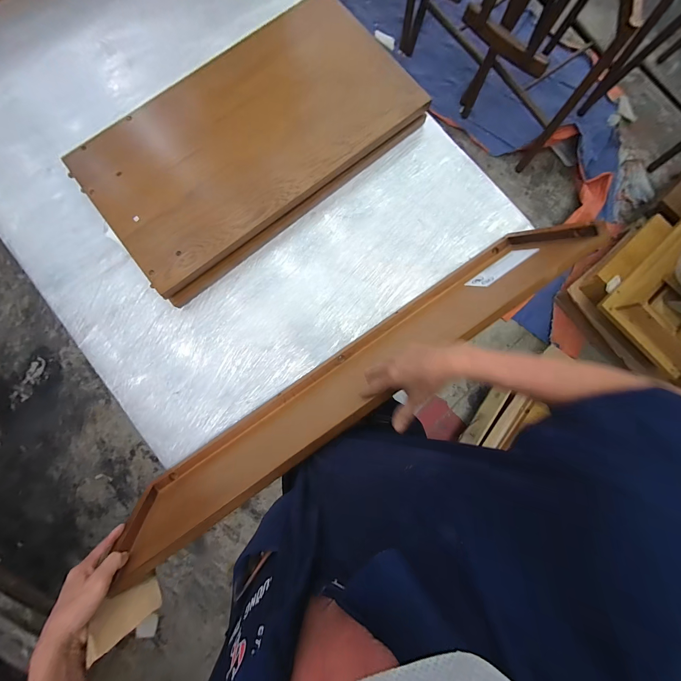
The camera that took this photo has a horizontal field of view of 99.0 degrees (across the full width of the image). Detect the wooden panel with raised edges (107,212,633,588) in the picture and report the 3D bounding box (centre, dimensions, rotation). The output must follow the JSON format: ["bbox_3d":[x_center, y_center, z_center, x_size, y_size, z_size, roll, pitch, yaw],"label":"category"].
[{"bbox_3d":[0.027,0.064,0.543,0.930,0.230,0.028,-34,111,-2],"label":"wooden panel with raised edges"}]

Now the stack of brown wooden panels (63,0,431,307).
[{"bbox_3d":[-0.209,-0.474,0.660,0.716,0.064,0.433,-38,85,-3],"label":"stack of brown wooden panels"}]

